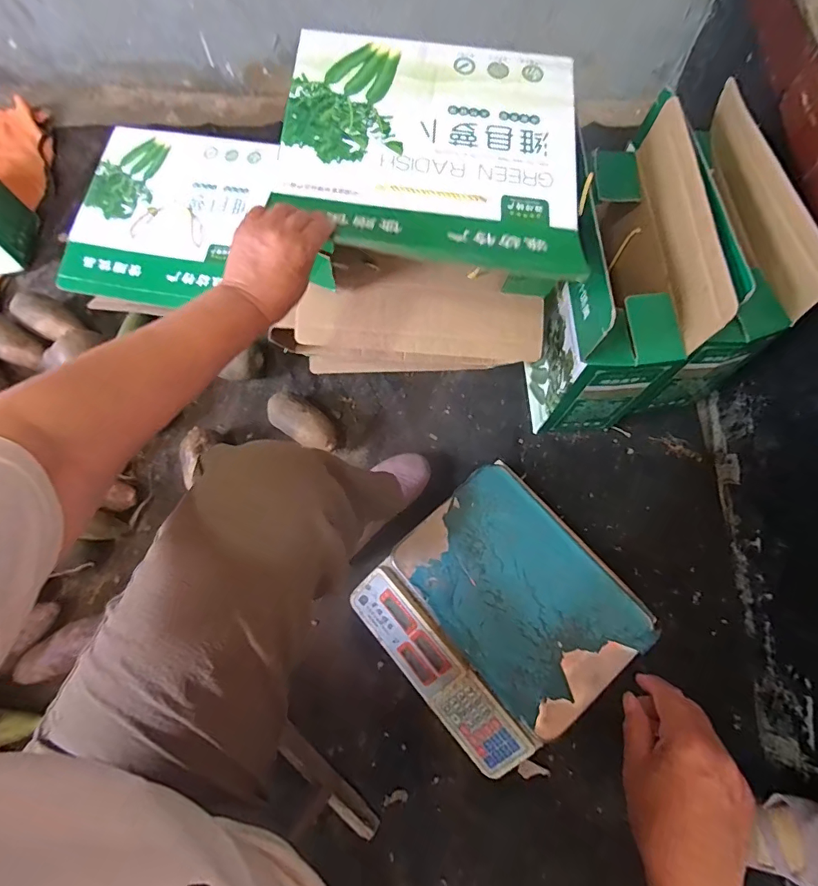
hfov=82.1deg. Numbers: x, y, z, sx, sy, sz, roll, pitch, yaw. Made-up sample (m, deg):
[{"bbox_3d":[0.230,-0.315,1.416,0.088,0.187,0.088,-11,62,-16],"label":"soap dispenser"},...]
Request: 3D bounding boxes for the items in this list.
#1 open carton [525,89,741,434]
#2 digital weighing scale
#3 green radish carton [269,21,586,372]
[{"bbox_3d":[0.299,-0.243,0.750,0.172,0.364,0.359,-1,70,0],"label":"open carton"},{"bbox_3d":[0.128,0.254,0.711,0.315,0.101,0.327,-39,74,-13],"label":"digital weighing scale"},{"bbox_3d":[0.028,-0.307,0.615,0.329,0.199,0.312,2,70,2],"label":"green radish carton"}]

